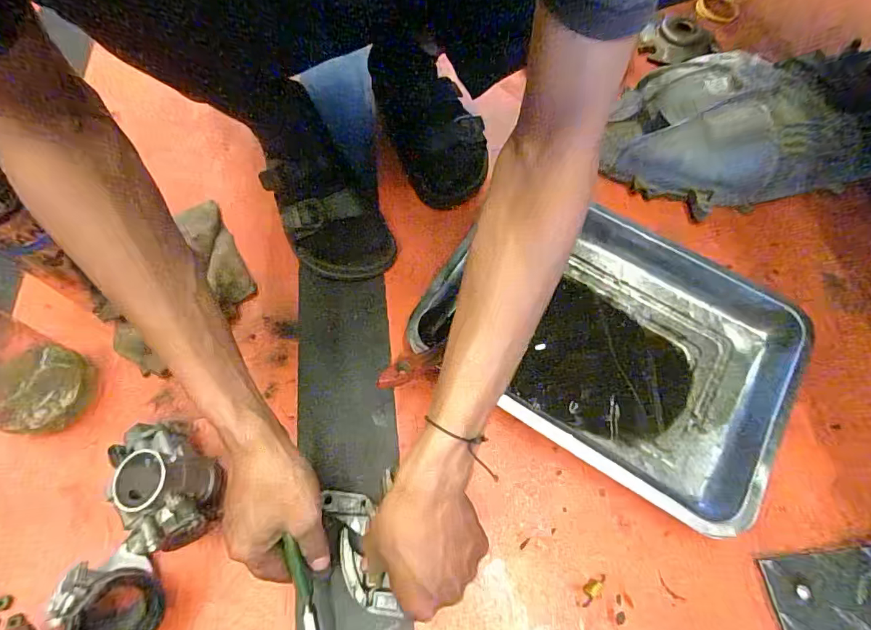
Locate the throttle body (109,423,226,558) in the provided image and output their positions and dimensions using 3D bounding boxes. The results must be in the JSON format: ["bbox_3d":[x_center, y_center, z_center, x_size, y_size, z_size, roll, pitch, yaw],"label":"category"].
[{"bbox_3d":[-0.227,0.146,0.381,0.078,0.075,0.103,-18,66,-9],"label":"throttle body"}]

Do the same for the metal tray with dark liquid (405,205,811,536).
[{"bbox_3d":[0.184,0.020,0.463,0.331,0.042,0.261,33,69,14],"label":"metal tray with dark liquid"}]

